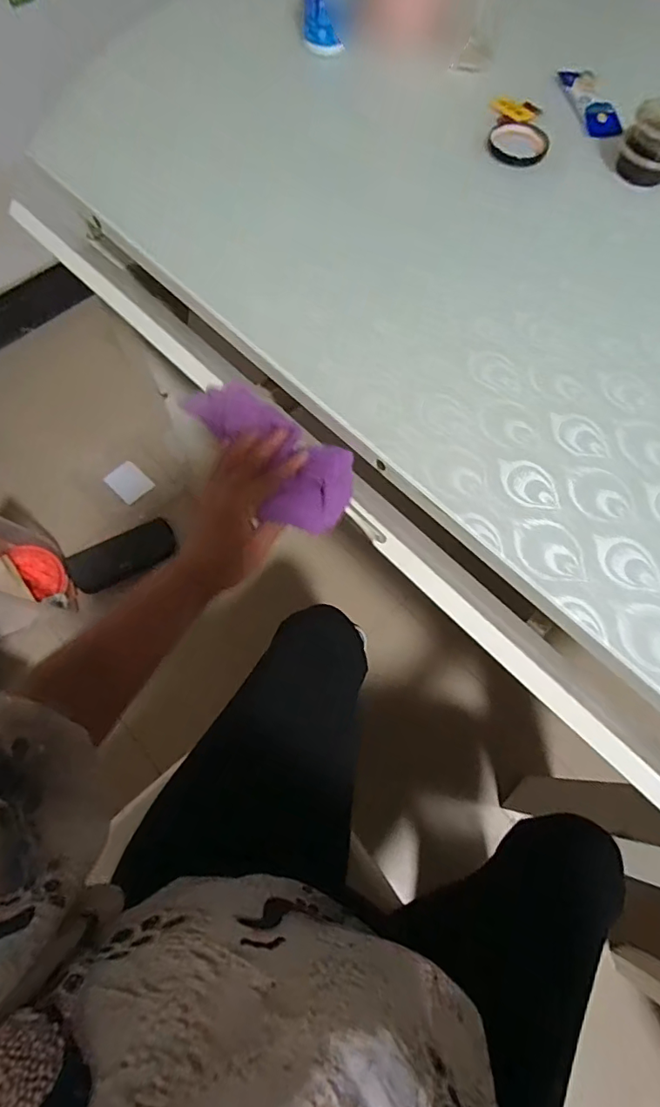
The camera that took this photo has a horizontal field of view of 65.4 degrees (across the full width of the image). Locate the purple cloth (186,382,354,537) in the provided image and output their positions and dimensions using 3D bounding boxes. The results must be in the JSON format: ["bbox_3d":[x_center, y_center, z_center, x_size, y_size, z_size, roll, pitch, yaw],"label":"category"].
[{"bbox_3d":[-0.051,-0.089,0.447,0.071,0.035,0.188,-40,63,-16],"label":"purple cloth"}]

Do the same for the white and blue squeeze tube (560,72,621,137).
[{"bbox_3d":[0.308,-0.532,0.602,0.046,0.006,0.122,-7,69,-4],"label":"white and blue squeeze tube"}]

